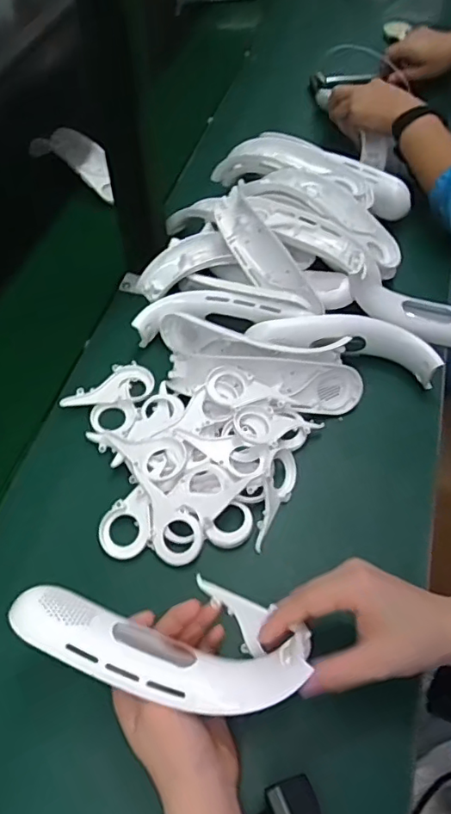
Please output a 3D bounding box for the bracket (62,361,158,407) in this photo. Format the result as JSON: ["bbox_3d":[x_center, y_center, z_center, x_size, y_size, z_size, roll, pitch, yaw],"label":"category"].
[{"bbox_3d":[-0.123,-0.026,0.593,0.093,0.012,0.048,-8,56,-4],"label":"bracket"}]

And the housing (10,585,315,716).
[{"bbox_3d":[-0.048,0.165,0.373,0.190,0.041,0.046,13,57,6],"label":"housing"}]

